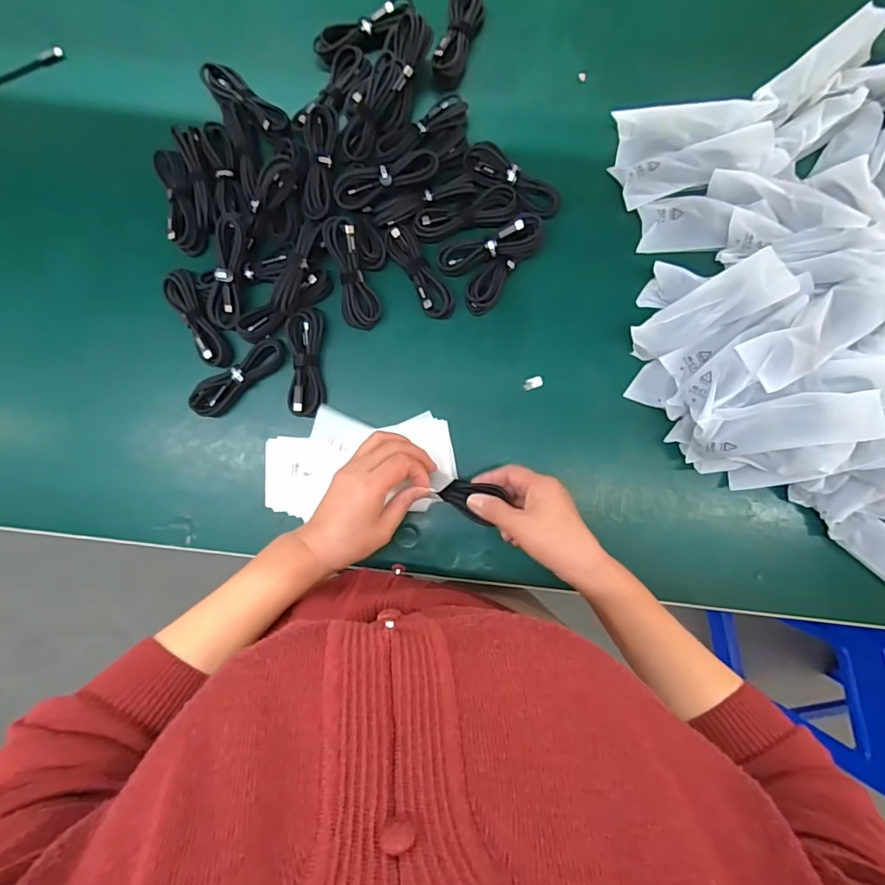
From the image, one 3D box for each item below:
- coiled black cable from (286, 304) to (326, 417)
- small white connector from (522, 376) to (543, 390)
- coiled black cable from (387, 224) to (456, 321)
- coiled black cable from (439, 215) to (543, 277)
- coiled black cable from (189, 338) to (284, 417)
[{"bbox_3d":[-0.142,-0.082,0.517,0.033,0.030,0.112,-1,85,1],"label":"coiled black cable"},{"bbox_3d":[0.097,-0.063,0.522,0.022,0.004,0.012,-20,86,-1],"label":"small white connector"},{"bbox_3d":[-0.024,-0.179,0.519,0.030,0.017,0.106,-31,86,-2],"label":"coiled black cable"},{"bbox_3d":[0.053,-0.202,0.505,0.114,0.028,0.031,-15,85,-1],"label":"coiled black cable"},{"bbox_3d":[-0.213,-0.069,0.511,0.110,0.013,0.036,-37,86,-2],"label":"coiled black cable"}]

